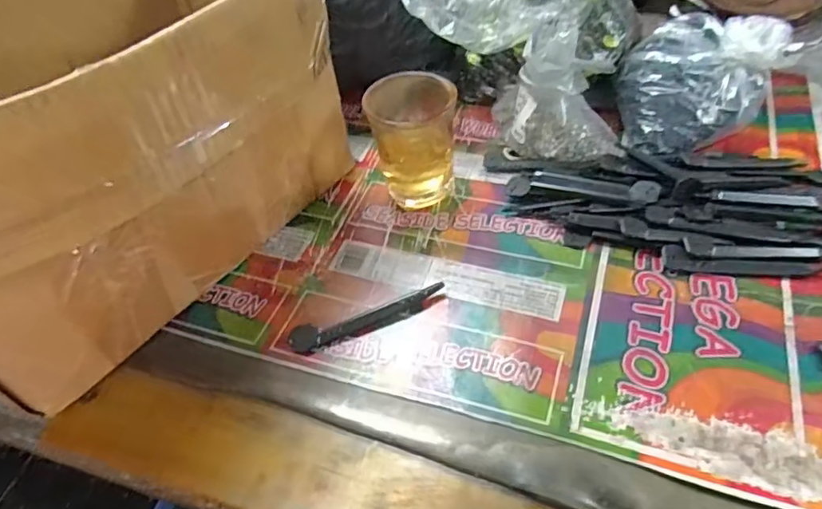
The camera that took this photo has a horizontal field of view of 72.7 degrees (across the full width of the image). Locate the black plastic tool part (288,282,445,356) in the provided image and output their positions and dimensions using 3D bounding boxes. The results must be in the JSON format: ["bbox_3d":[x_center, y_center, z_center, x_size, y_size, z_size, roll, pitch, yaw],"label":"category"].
[{"bbox_3d":[-0.026,0.040,0.342,0.097,0.008,0.020,-15,48,-7],"label":"black plastic tool part"}]

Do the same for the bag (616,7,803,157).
[{"bbox_3d":[0.217,-0.133,0.427,0.096,0.061,0.143,33,59,31],"label":"bag"}]

